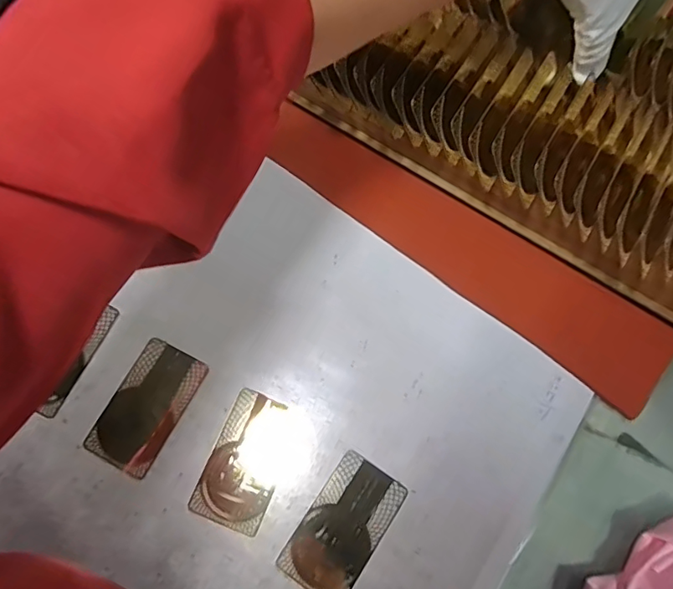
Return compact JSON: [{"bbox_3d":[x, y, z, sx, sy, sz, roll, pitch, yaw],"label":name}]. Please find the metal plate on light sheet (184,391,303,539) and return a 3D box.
[{"bbox_3d":[-0.060,0.112,0.354,0.049,0.004,0.085,22,73,6],"label":"metal plate on light sheet"}]

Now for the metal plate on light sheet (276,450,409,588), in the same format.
[{"bbox_3d":[0.005,0.152,0.342,0.048,0.004,0.086,33,76,10],"label":"metal plate on light sheet"}]

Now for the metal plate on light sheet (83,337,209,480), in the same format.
[{"bbox_3d":[-0.131,0.078,0.365,0.049,0.004,0.086,26,74,10],"label":"metal plate on light sheet"}]

